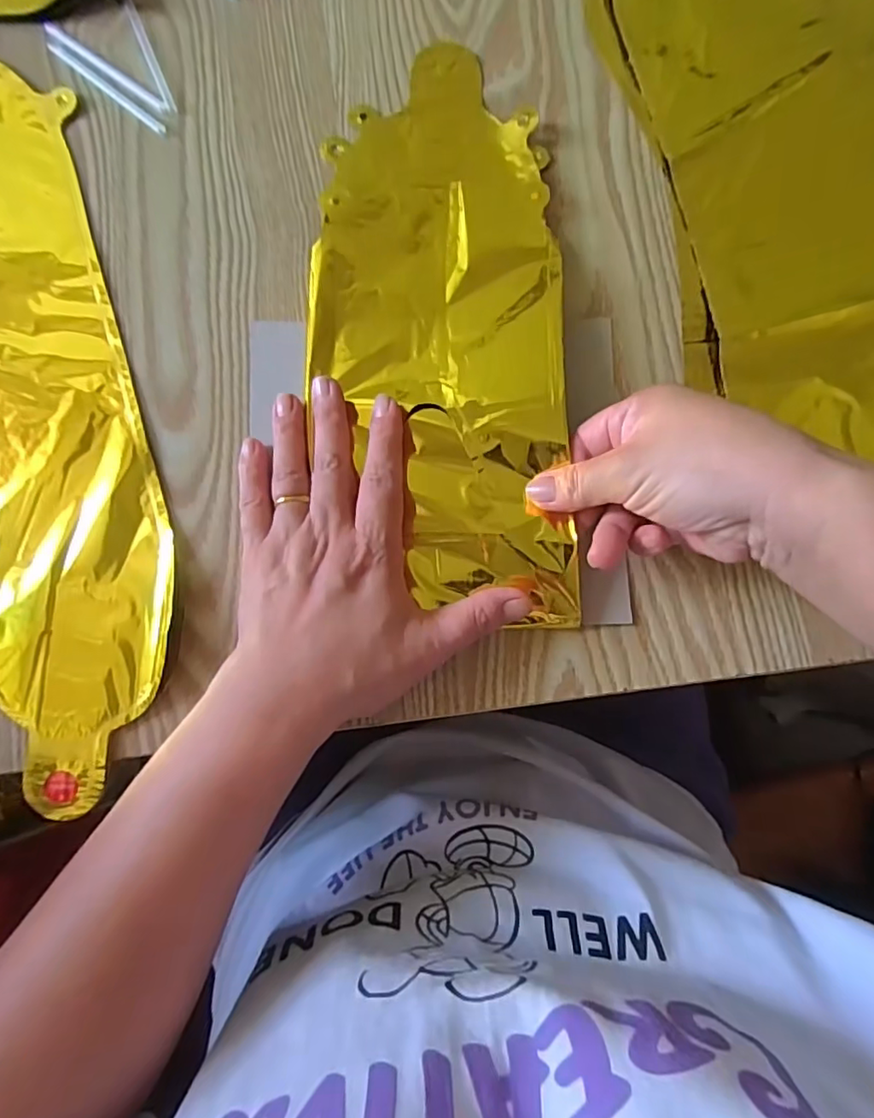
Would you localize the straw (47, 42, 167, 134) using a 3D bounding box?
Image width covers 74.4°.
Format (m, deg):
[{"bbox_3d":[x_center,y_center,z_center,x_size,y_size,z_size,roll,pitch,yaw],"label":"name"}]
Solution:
[{"bbox_3d":[-0.181,-0.257,0.313,0.081,0.004,0.006,38,84,4],"label":"straw"}]

